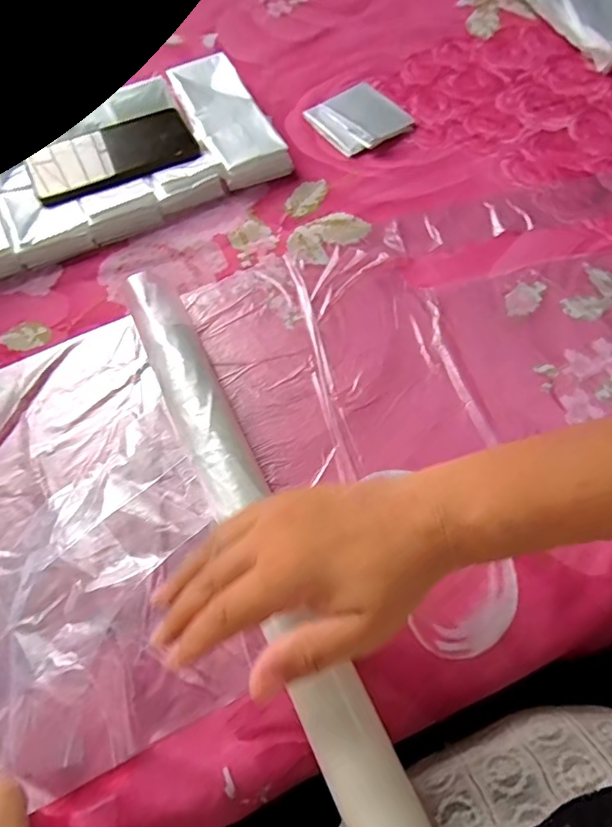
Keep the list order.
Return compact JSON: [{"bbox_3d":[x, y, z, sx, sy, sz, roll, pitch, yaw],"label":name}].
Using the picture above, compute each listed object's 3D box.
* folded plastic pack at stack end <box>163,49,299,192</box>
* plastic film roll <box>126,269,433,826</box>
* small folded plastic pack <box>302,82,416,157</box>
[{"bbox_3d":[-0.082,-0.301,0.502,0.066,0.029,0.171,-26,67,-9],"label":"folded plastic pack at stack end"},{"bbox_3d":[-0.038,0.065,0.324,0.042,0.036,0.410,-26,67,-9],"label":"plastic film roll"},{"bbox_3d":[0.056,-0.305,0.509,0.083,0.013,0.081,-32,68,-11],"label":"small folded plastic pack"}]

